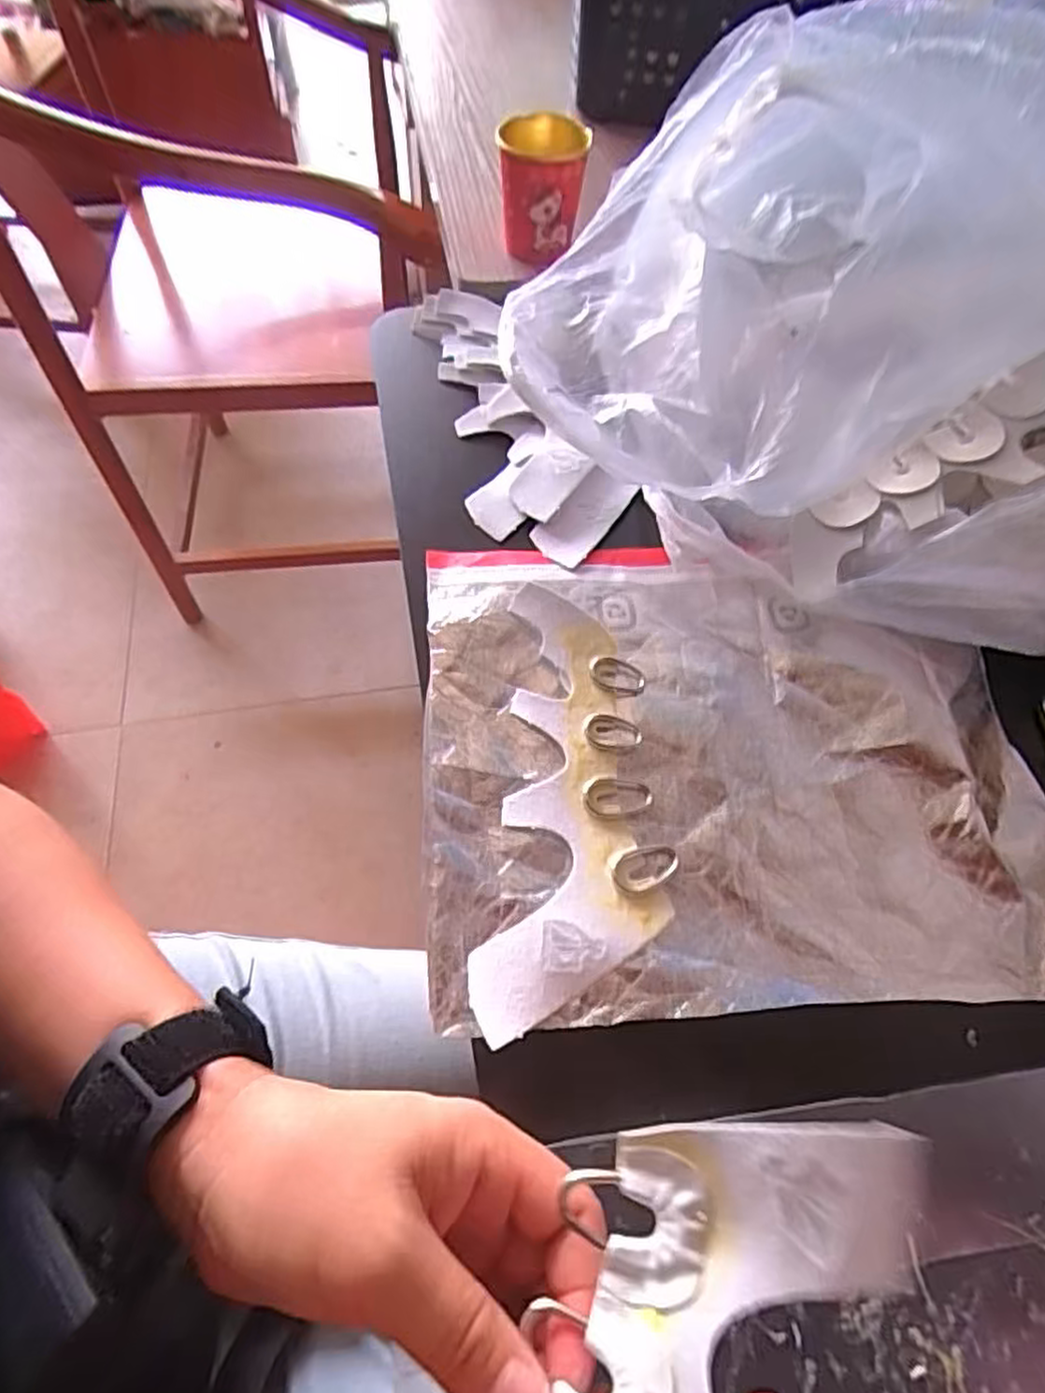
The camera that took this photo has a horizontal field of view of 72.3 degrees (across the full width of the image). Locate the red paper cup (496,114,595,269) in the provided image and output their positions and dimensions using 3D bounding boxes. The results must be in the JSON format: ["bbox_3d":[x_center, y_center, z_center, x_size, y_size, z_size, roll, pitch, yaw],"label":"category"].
[{"bbox_3d":[0.012,-0.361,0.510,0.058,0.085,0.057,1,59,-2],"label":"red paper cup"}]

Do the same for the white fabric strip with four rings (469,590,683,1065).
[{"bbox_3d":[0.027,0.042,0.334,0.077,0.009,0.214,6,59,1],"label":"white fabric strip with four rings"}]

